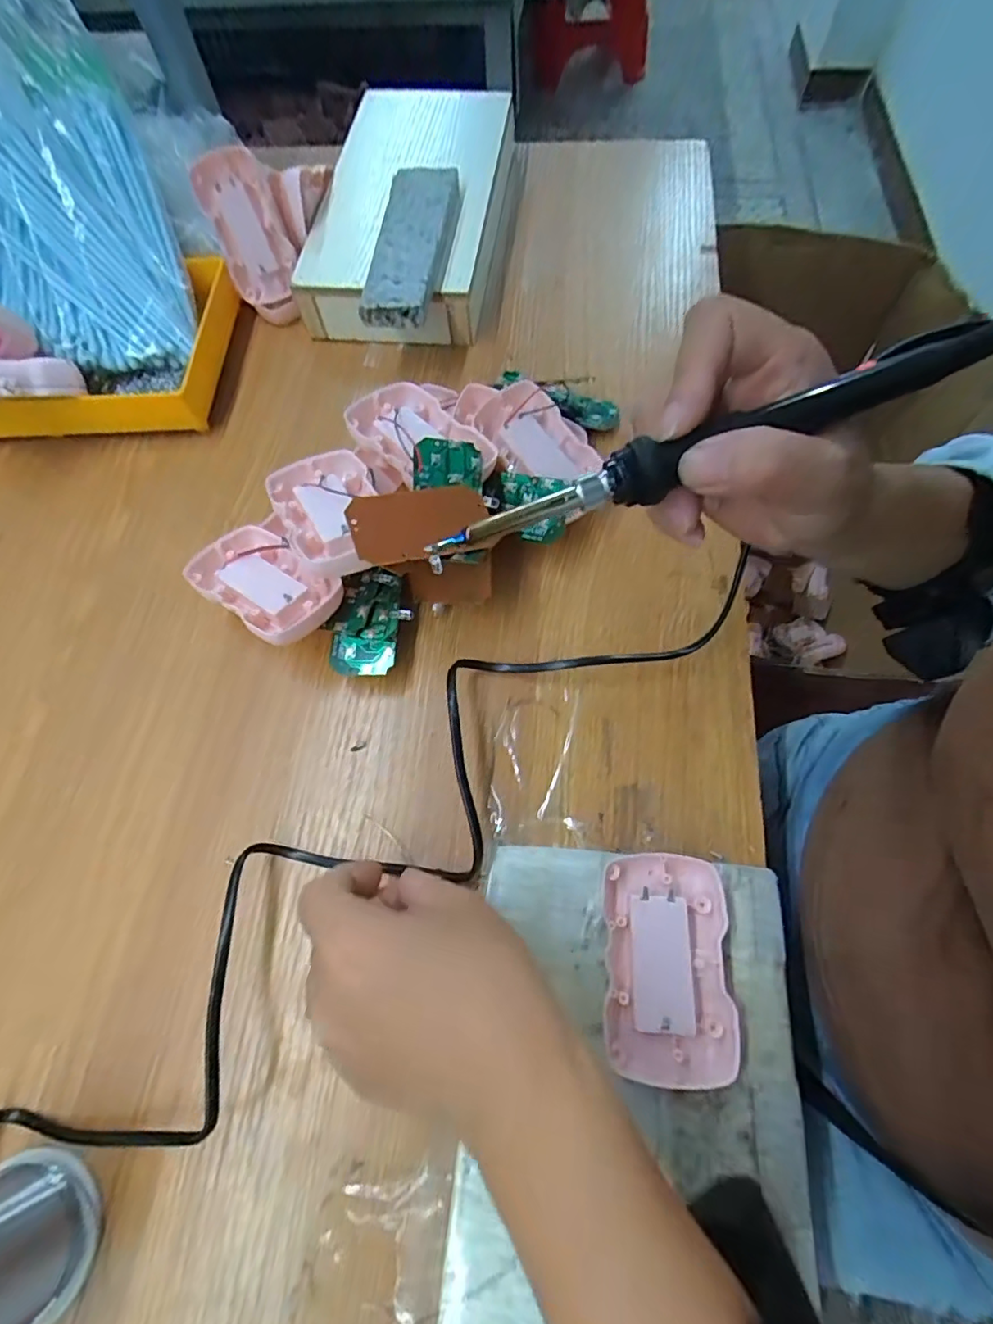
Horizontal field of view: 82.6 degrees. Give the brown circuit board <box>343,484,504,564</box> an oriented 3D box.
[{"bbox_3d":[-0.038,-0.073,0.293,0.075,0.004,0.039,-14,78,-25],"label":"brown circuit board"}]

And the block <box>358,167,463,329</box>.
[{"bbox_3d":[-0.060,-0.304,0.409,0.050,0.022,0.155,4,67,5],"label":"block"}]

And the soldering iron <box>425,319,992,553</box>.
[{"bbox_3d":[0.077,-0.077,0.197,0.207,0.015,0.015,-20,66,3],"label":"soldering iron"}]

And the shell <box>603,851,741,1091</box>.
[{"bbox_3d":[0.075,0.134,0.255,0.053,0.019,0.088,3,65,4],"label":"shell"}]

